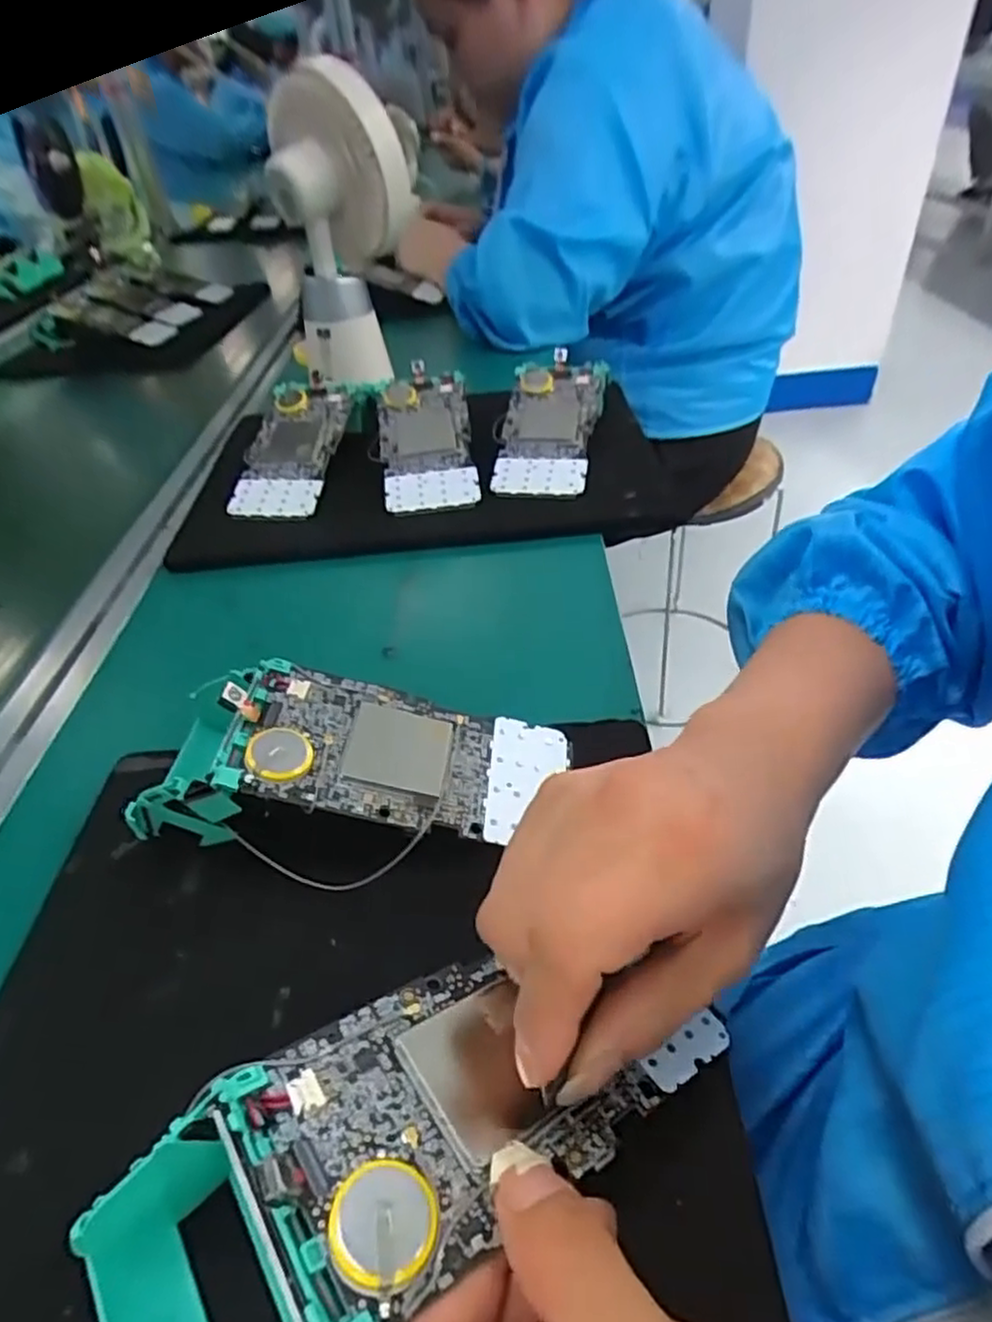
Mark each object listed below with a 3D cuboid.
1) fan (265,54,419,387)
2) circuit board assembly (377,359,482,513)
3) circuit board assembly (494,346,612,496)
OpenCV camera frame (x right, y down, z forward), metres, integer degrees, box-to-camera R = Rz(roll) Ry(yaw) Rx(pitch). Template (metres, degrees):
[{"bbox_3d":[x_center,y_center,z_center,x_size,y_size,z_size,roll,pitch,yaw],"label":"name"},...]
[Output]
[{"bbox_3d":[-0.125,-0.368,0.616,0.126,0.236,0.104,-12,44,-3],"label":"fan"},{"bbox_3d":[-0.051,-0.163,0.516,0.065,0.009,0.132,-7,63,-1],"label":"circuit board assembly"},{"bbox_3d":[0.041,-0.174,0.519,0.067,0.011,0.140,6,60,9],"label":"circuit board assembly"}]

